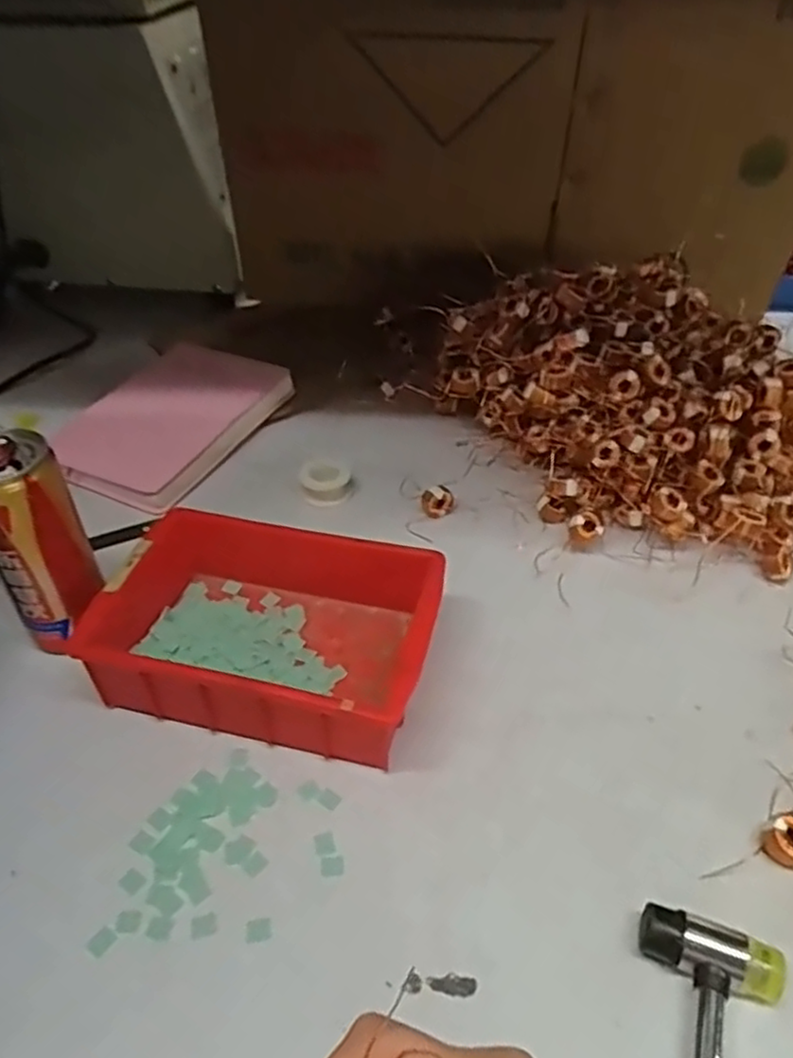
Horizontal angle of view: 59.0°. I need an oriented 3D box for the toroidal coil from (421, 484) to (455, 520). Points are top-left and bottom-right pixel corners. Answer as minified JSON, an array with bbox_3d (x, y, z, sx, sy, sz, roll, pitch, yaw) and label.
[{"bbox_3d":[0.034,-0.022,0.578,0.027,0.022,0.019,1,42,2],"label":"toroidal coil"}]

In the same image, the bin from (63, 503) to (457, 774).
[{"bbox_3d":[-0.077,0.064,0.456,0.200,0.068,0.146,11,43,12],"label":"bin"}]

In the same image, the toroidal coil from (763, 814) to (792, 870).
[{"bbox_3d":[0.207,0.164,0.367,0.024,0.014,0.022,0,42,0],"label":"toroidal coil"}]

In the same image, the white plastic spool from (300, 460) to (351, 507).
[{"bbox_3d":[-0.060,-0.038,0.592,0.041,0.024,0.034,-3,42,-3],"label":"white plastic spool"}]

